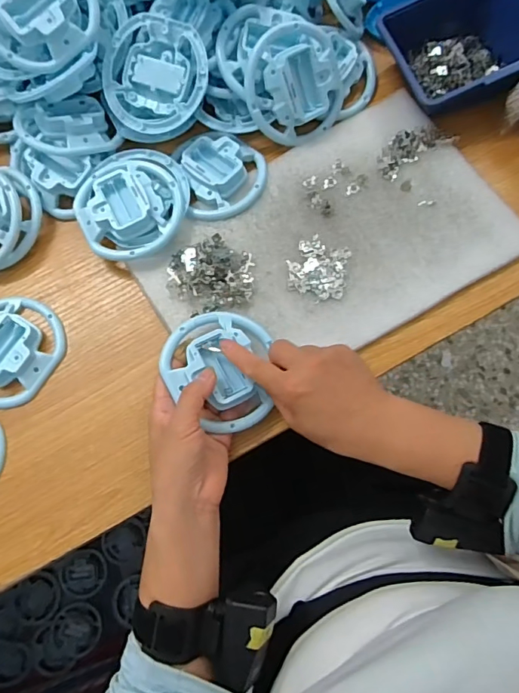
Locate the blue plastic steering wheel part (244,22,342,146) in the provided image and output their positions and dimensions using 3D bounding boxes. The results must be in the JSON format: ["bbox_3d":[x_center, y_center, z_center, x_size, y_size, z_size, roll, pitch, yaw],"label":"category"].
[{"bbox_3d":[0.037,-0.252,0.456,0.099,0.026,0.102,0,114,-19],"label":"blue plastic steering wheel part"}]

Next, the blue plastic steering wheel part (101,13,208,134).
[{"bbox_3d":[-0.098,-0.261,0.459,0.103,0.026,0.103,2,99,12],"label":"blue plastic steering wheel part"}]

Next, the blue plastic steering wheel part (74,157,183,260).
[{"bbox_3d":[-0.123,-0.135,0.446,0.097,0.026,0.100,0,75,2],"label":"blue plastic steering wheel part"}]

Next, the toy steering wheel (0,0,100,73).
[{"bbox_3d":[-0.199,-0.305,0.428,0.100,0.034,0.098,2,98,-7],"label":"toy steering wheel"}]

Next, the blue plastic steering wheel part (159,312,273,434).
[{"bbox_3d":[-0.037,0.019,0.399,0.089,0.030,0.100,-2,78,1],"label":"blue plastic steering wheel part"}]

